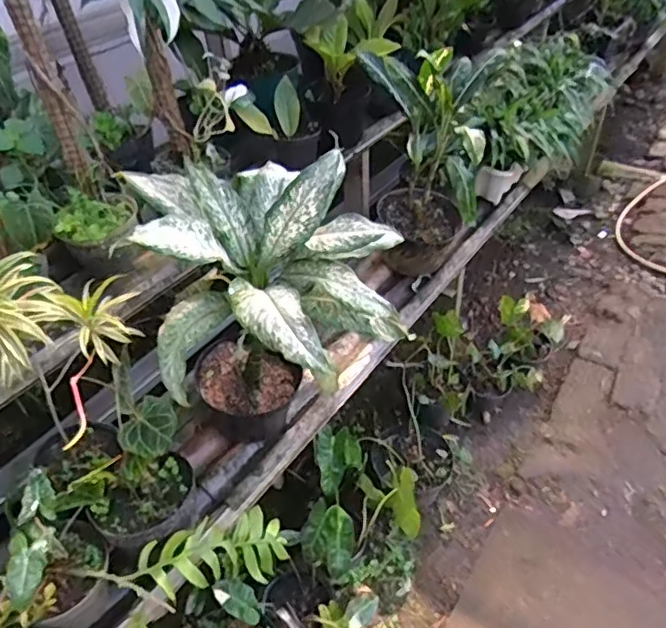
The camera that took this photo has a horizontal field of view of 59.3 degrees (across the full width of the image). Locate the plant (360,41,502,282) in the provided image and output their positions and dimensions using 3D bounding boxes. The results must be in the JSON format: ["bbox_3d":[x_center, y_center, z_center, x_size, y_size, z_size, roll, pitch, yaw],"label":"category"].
[{"bbox_3d":[0.236,-0.396,1.581,0.332,0.563,0.287,5,43,10],"label":"plant"}]

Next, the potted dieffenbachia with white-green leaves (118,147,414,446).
[{"bbox_3d":[-0.100,0.051,1.080,0.437,0.576,0.391,-2,42,2],"label":"potted dieffenbachia with white-green leaves"}]

